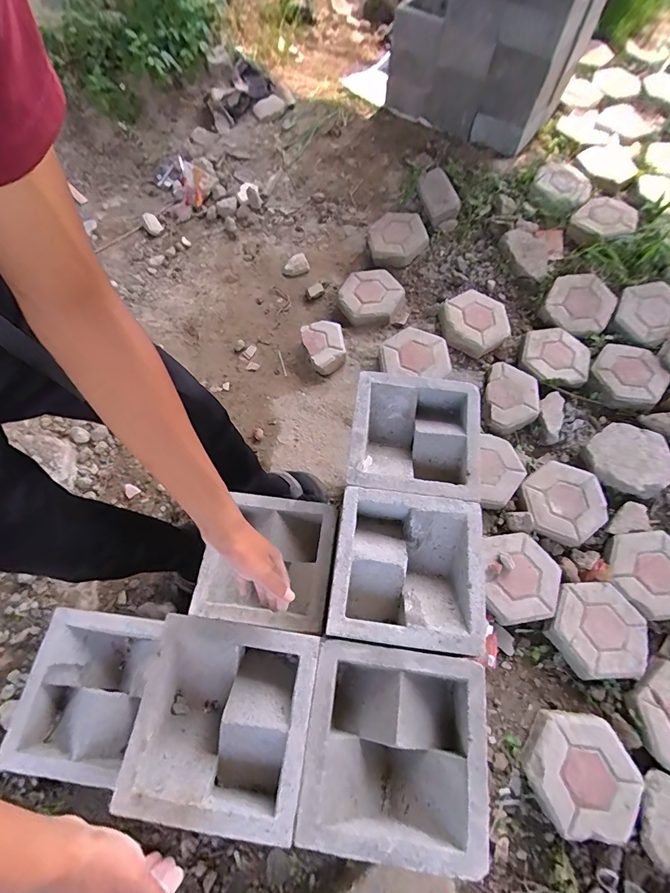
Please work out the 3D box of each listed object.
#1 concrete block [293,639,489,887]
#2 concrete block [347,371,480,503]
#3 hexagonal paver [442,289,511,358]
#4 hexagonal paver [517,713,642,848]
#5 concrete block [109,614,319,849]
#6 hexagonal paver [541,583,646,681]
[{"bbox_3d":[0.073,0.351,0.478,0.208,0.067,0.196,8,66,3],"label":"concrete block"},{"bbox_3d":[0.127,-0.011,0.649,0.201,0.066,0.198,7,66,3],"label":"concrete block"},{"bbox_3d":[0.439,-0.393,1.265,0.207,0.055,0.211,37,68,17],"label":"hexagonal paver"},{"bbox_3d":[0.498,0.661,0.819,0.214,0.058,0.202,5,62,2],"label":"hexagonal paver"},{"bbox_3d":[-0.130,0.324,0.490,0.207,0.069,0.200,8,66,3],"label":"concrete block"},{"bbox_3d":[0.605,0.425,0.938,0.217,0.047,0.198,-3,62,-2],"label":"hexagonal paver"}]

